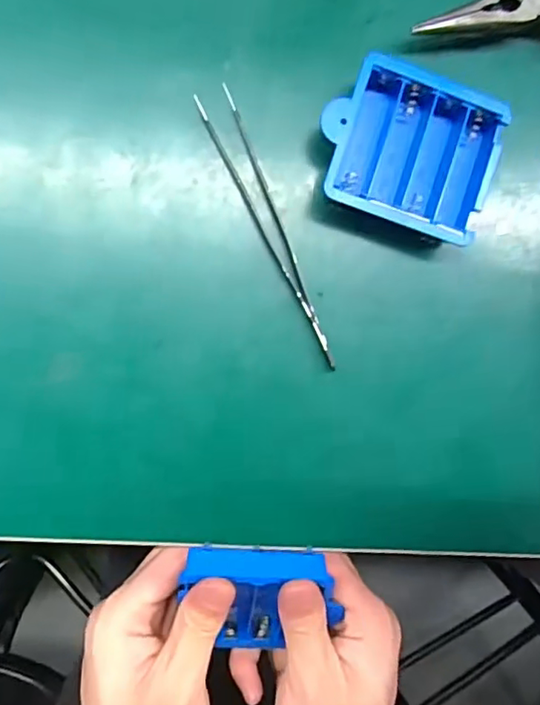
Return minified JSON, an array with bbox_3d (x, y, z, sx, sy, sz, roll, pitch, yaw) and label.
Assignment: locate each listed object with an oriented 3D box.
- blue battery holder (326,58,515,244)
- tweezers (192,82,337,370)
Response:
[{"bbox_3d":[0.061,-0.089,0.252,0.075,0.024,0.066,20,90,-5],"label":"blue battery holder"},{"bbox_3d":[0.001,-0.055,0.255,0.015,0.007,0.131,-25,94,-4],"label":"tweezers"}]

